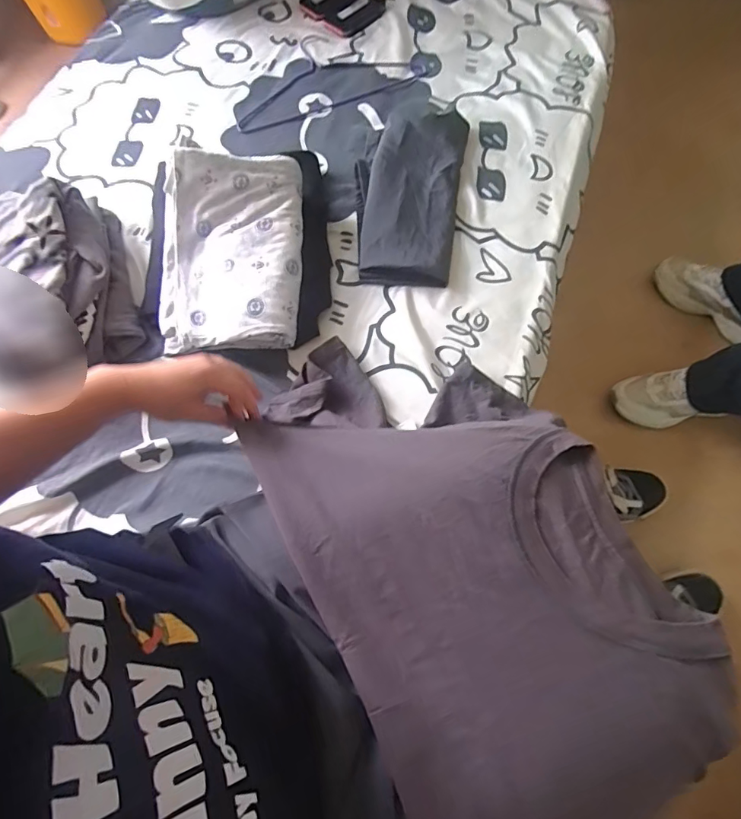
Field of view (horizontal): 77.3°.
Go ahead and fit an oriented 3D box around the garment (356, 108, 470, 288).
[{"bbox_3d":[0.064,-0.360,0.754,0.159,0.046,0.350,9,69,5],"label":"garment"}]

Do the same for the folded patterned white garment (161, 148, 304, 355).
[{"bbox_3d":[-0.203,-0.226,0.665,0.199,0.059,0.275,-1,83,3],"label":"folded patterned white garment"}]

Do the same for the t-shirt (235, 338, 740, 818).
[{"bbox_3d":[0.091,0.133,0.423,0.283,0.061,0.494,-27,70,-8],"label":"t-shirt"}]

